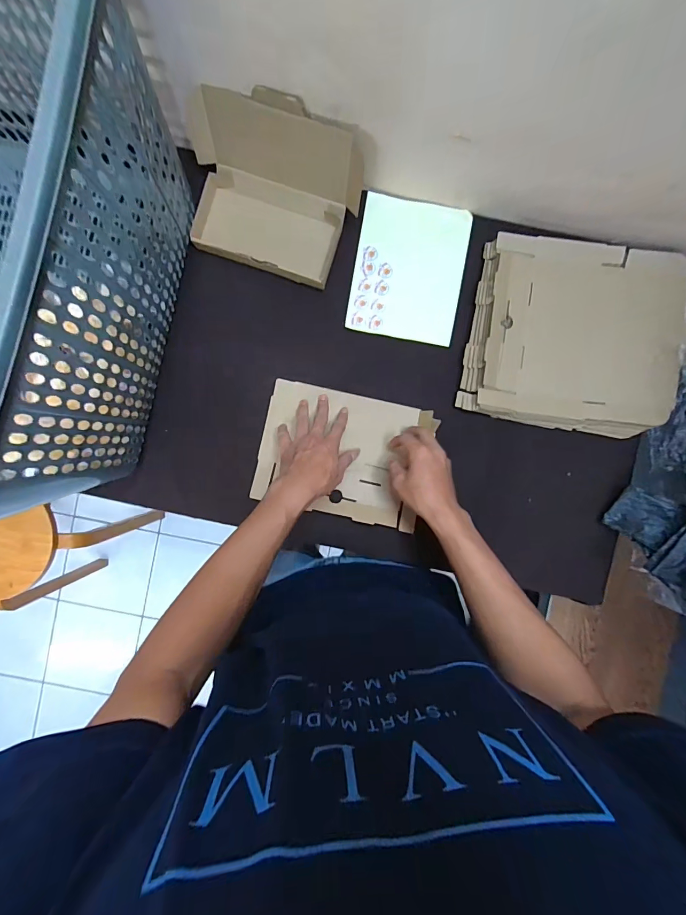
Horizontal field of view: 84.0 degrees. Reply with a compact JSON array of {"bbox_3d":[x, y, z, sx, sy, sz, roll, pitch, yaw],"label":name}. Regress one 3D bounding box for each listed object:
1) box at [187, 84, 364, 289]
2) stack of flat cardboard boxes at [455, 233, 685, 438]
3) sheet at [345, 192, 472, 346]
[{"bbox_3d":[-0.100,-0.354,0.522,0.228,0.114,0.162,13,91,-1],"label":"box"},{"bbox_3d":[0.346,-0.177,0.565,0.310,0.037,0.271,11,91,-1],"label":"stack of flat cardboard boxes"},{"bbox_3d":[0.102,-0.290,0.588,0.165,0.008,0.210,10,88,2],"label":"sheet"}]

